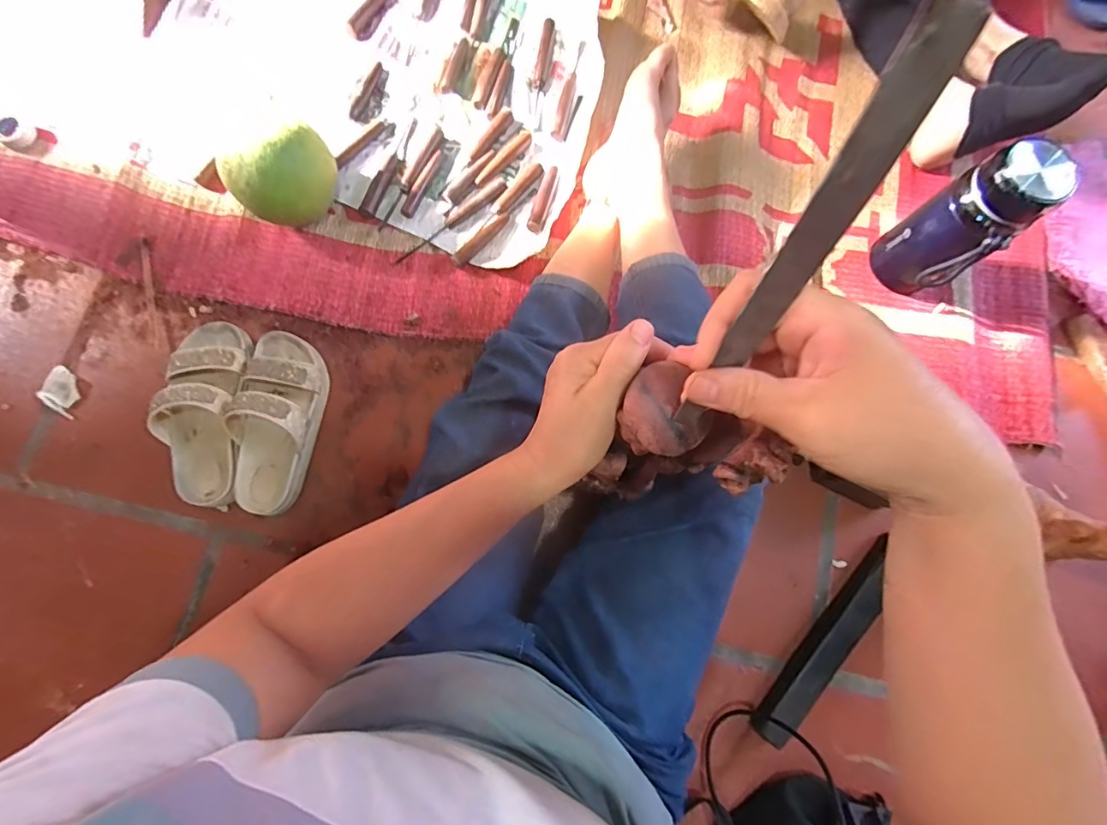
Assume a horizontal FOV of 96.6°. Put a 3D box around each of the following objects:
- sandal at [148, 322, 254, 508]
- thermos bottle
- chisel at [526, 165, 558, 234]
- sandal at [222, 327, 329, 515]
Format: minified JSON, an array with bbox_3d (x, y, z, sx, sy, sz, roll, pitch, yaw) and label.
[{"bbox_3d":[-0.446,-0.004,0.625,0.092,0.079,0.230,4,79,-1],"label":"sandal"},{"bbox_3d":[0.514,-0.237,0.625,0.075,0.213,0.096,-43,83,-8],"label":"thermos bottle"},{"bbox_3d":[-0.012,-0.312,0.723,0.025,0.012,0.112,18,79,2],"label":"chisel"},{"bbox_3d":[-0.362,0.010,0.632,0.098,0.070,0.224,11,79,0],"label":"sandal"}]

